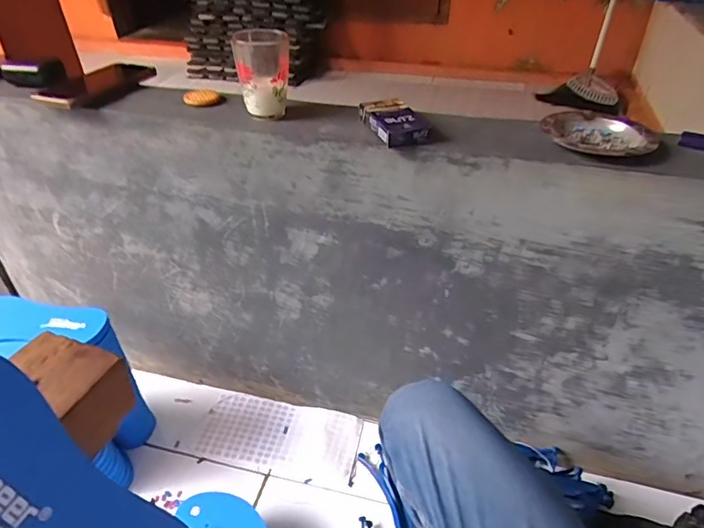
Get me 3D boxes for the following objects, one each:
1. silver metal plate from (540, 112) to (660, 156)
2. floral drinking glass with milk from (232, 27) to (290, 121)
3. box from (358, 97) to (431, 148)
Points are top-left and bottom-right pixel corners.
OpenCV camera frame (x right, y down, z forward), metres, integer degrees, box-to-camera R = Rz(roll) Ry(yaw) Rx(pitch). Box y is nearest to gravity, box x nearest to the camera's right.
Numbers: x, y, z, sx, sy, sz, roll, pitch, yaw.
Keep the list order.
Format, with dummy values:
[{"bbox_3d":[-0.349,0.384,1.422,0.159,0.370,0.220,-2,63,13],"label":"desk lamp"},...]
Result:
[{"bbox_3d":[0.273,-0.140,0.545,0.111,0.025,0.102,0,39,0],"label":"silver metal plate"},{"bbox_3d":[-0.111,-0.242,0.610,0.064,0.094,0.078,-8,40,-10],"label":"floral drinking glass with milk"},{"bbox_3d":[0.049,-0.167,0.567,0.056,0.023,0.091,-11,40,-13],"label":"box"}]

